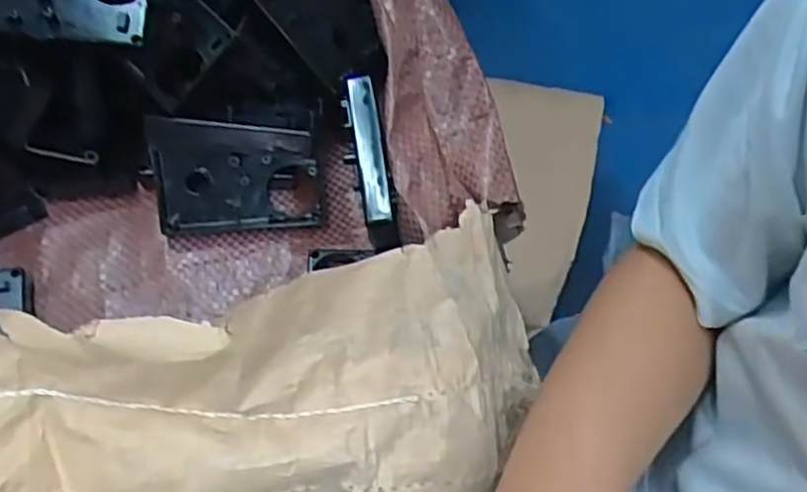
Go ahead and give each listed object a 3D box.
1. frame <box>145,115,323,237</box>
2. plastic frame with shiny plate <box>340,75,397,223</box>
[{"bbox_3d":[-0.104,-0.043,0.436,0.098,0.076,0.023,3,38,5],"label":"frame"},{"bbox_3d":[-0.022,-0.058,0.422,0.022,0.022,0.101,-10,65,-5],"label":"plastic frame with shiny plate"}]

